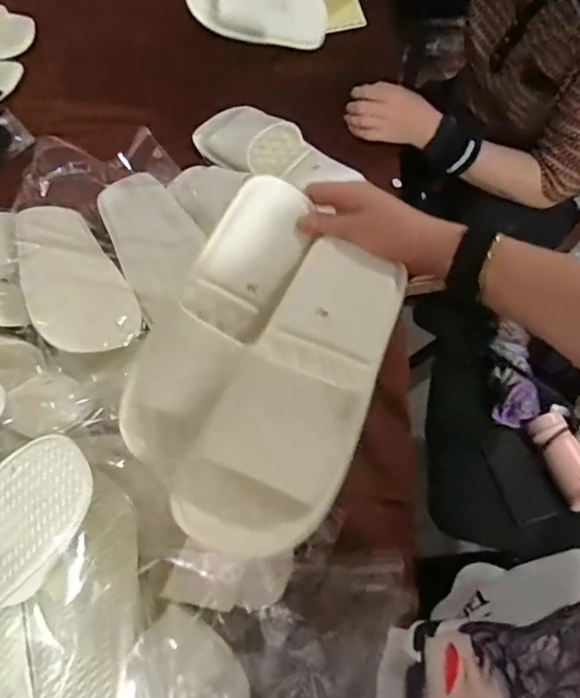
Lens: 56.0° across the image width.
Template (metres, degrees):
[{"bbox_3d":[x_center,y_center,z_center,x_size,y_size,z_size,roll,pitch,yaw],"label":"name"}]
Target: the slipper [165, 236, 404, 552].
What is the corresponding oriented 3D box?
[{"bbox_3d":[0.012,0.025,0.407,0.103,0.053,0.250,22,66,12],"label":"slipper"}]

